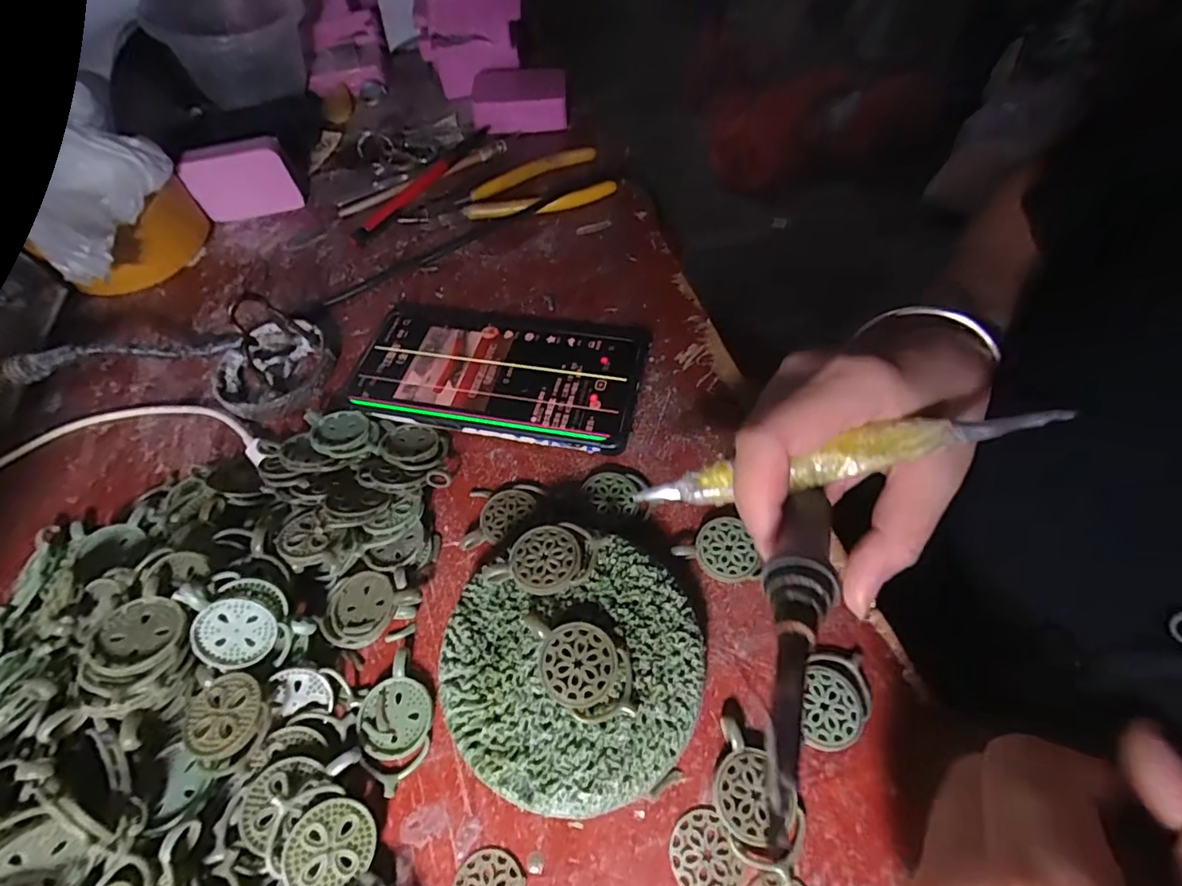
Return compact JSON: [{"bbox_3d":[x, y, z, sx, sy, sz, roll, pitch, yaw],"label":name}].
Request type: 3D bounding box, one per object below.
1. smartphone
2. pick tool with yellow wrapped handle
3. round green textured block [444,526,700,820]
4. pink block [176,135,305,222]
[{"bbox_3d":[-0.052,-0.043,0.300,0.158,0.013,0.089,9,60,9],"label":"smartphone"},{"bbox_3d":[0.090,0.007,0.197,0.146,0.008,0.013,-14,57,17],"label":"pick tool with yellow wrapped handle"},{"bbox_3d":[-0.005,0.089,0.206,0.100,0.032,0.089,-19,59,-7],"label":"round green textured block"},{"bbox_3d":[-0.257,-0.194,0.387,0.071,0.048,0.018,-12,59,-3],"label":"pink block"}]

